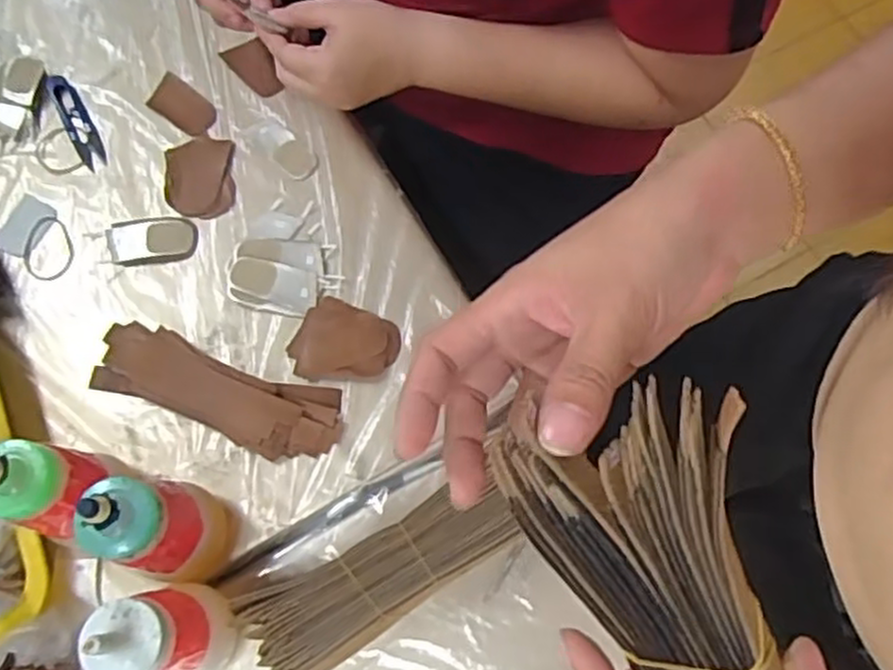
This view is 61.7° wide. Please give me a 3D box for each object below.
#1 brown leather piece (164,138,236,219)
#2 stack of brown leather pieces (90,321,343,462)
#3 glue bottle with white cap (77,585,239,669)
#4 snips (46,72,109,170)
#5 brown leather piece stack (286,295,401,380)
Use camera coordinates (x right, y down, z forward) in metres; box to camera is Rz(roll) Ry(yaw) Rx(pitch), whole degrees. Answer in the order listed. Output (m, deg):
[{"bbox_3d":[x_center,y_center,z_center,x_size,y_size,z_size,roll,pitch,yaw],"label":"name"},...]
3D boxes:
[{"bbox_3d":[-0.211,-0.136,0.640,0.056,0.006,0.077,-7,70,-4],"label":"brown leather piece"},{"bbox_3d":[-0.177,0.042,0.567,0.194,0.022,0.062,18,71,5],"label":"stack of brown leather pieces"},{"bbox_3d":[-0.168,0.179,0.451,0.051,0.150,0.052,0,70,-1],"label":"glue bottle with white cap"},{"bbox_3d":[-0.326,-0.191,0.657,0.022,0.005,0.110,-28,73,-11],"label":"snips"},{"bbox_3d":[-0.080,0.001,0.586,0.084,0.015,0.064,-3,70,-2],"label":"brown leather piece stack"}]

